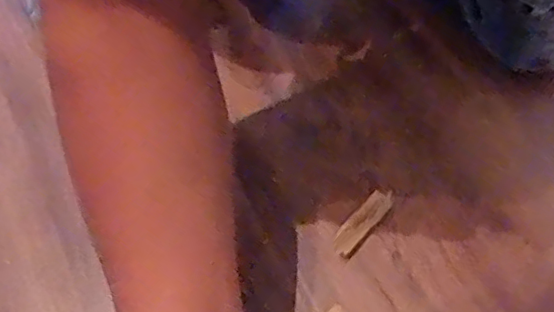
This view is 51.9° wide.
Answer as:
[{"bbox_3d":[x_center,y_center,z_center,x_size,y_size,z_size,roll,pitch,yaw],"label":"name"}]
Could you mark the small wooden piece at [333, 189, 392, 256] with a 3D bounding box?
[{"bbox_3d":[0.066,0.052,0.447,0.018,0.009,0.061,37,69,22],"label":"small wooden piece"}]

